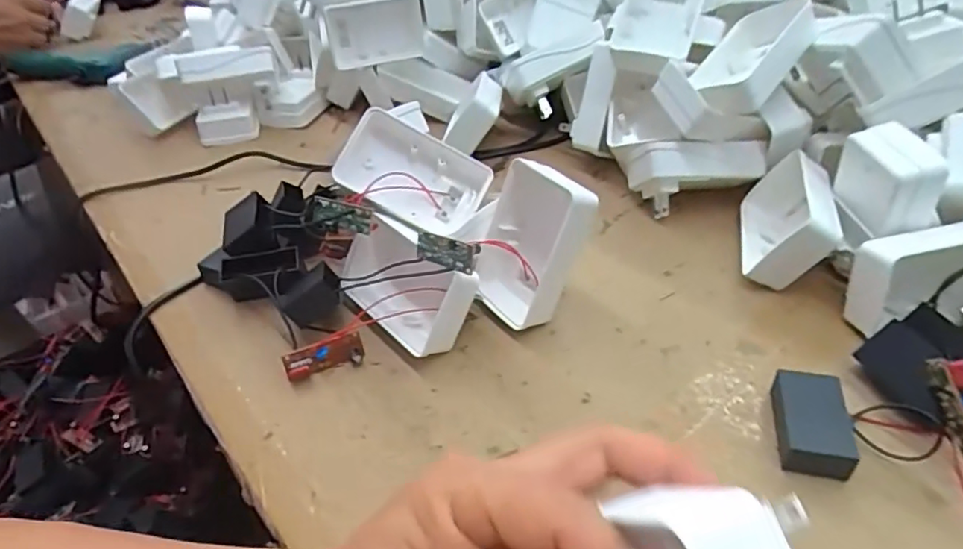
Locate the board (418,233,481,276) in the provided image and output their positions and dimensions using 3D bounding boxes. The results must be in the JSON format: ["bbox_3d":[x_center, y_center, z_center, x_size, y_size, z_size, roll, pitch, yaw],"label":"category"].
[{"bbox_3d":[-0.019,-0.012,0.314,0.042,0.016,0.006,18,18,40],"label":"board"}]

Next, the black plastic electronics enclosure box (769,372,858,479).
[{"bbox_3d":[0.158,0.071,0.280,0.031,0.018,0.048,9,41,16],"label":"black plastic electronics enclosure box"}]

